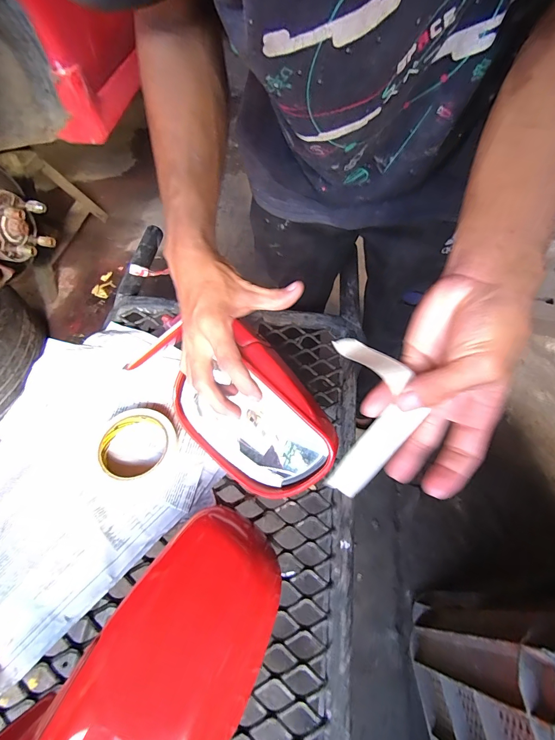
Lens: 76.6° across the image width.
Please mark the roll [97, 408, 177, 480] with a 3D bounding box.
[{"bbox_3d":[-0.173,0.090,0.432,0.087,0.018,0.091,1,58,-1],"label":"roll"}]

